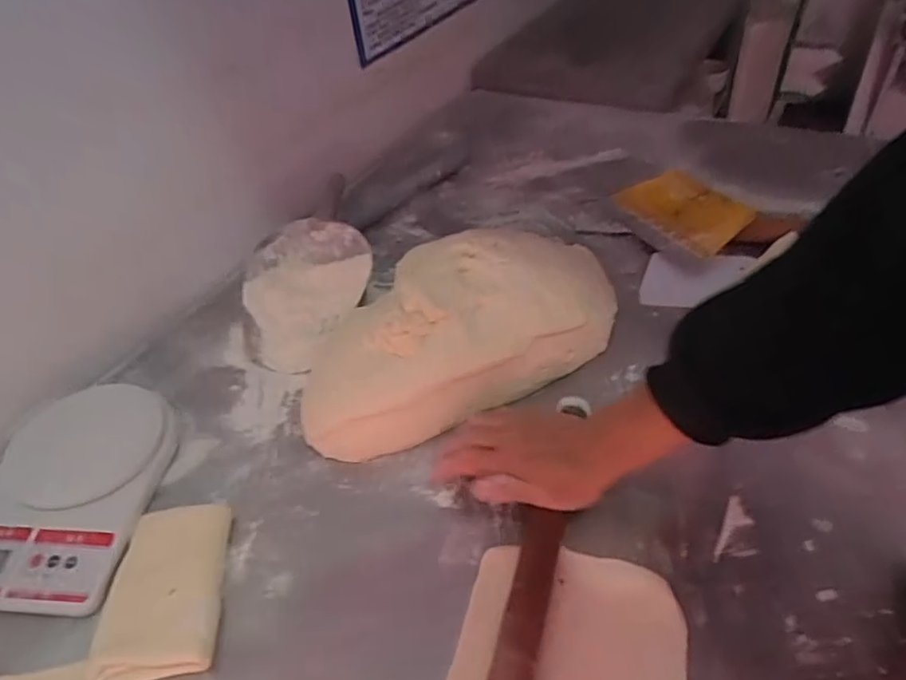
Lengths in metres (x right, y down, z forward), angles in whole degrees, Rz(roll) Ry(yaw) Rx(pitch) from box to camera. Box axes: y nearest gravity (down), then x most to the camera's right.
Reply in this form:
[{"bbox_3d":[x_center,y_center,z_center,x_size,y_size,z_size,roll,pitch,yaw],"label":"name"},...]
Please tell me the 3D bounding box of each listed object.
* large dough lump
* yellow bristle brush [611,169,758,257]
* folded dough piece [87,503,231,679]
[{"bbox_3d":[-0.001,-0.018,0.631,0.345,0.090,0.187,-23,45,-18],"label":"large dough lump"},{"bbox_3d":[0.309,-0.180,0.794,0.106,0.015,0.171,-31,47,-9],"label":"yellow bristle brush"},{"bbox_3d":[-0.225,0.195,0.469,0.085,0.026,0.130,-8,42,-2],"label":"folded dough piece"}]

